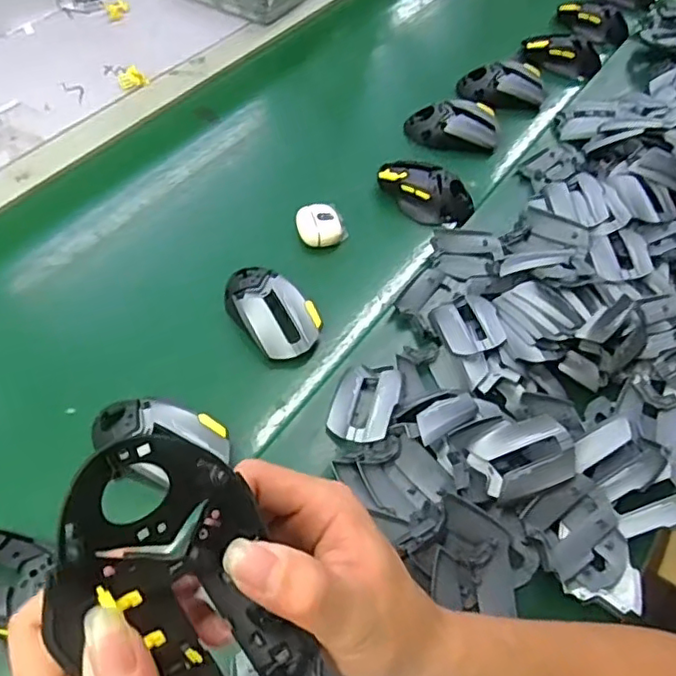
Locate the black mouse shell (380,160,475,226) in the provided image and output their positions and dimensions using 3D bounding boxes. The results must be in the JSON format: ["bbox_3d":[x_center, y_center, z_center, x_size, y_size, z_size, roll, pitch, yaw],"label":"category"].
[{"bbox_3d":[0.101,-0.172,0.699,0.061,0.034,0.110,-37,65,-26],"label":"black mouse shell"}]

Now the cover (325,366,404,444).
[{"bbox_3d":[0.023,0.054,0.527,0.055,0.014,0.079,15,55,7],"label":"cover"}]

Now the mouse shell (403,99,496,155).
[{"bbox_3d":[0.144,-0.268,0.770,0.112,0.039,0.061,2,54,-3],"label":"mouse shell"}]

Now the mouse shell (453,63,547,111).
[{"bbox_3d":[0.225,-0.347,0.831,0.116,0.037,0.061,4,54,-1],"label":"mouse shell"}]

